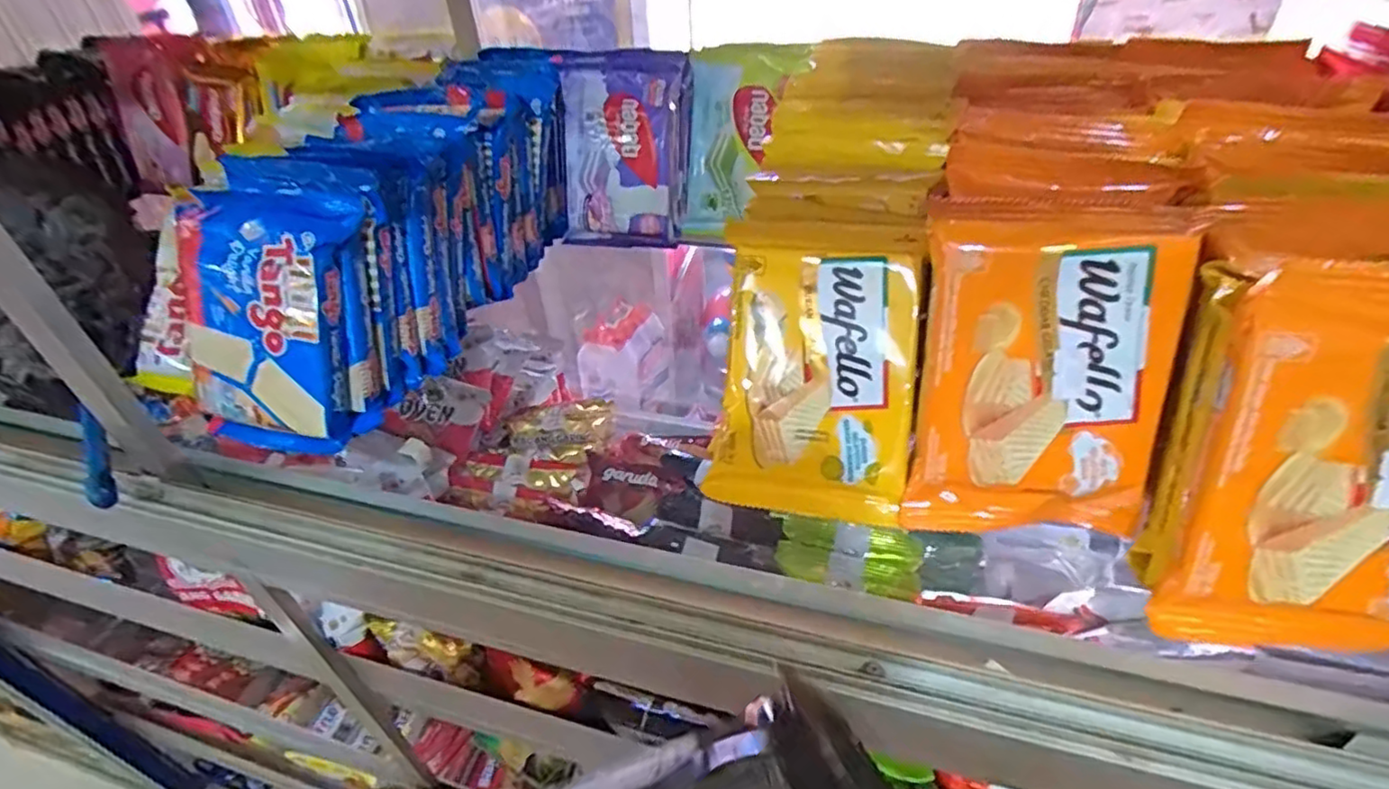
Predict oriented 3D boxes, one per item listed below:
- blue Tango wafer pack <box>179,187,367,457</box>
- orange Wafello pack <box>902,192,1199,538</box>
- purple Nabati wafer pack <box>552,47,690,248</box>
[{"bbox_3d":[-0.243,-0.042,0.361,0.103,0.142,0.024,10,10,11],"label":"blue Tango wafer pack"},{"bbox_3d":[0.142,-0.004,0.271,0.089,0.134,0.017,4,21,12],"label":"orange Wafello pack"},{"bbox_3d":[-0.057,-0.194,0.523,0.102,0.145,0.024,3,17,7],"label":"purple Nabati wafer pack"}]

